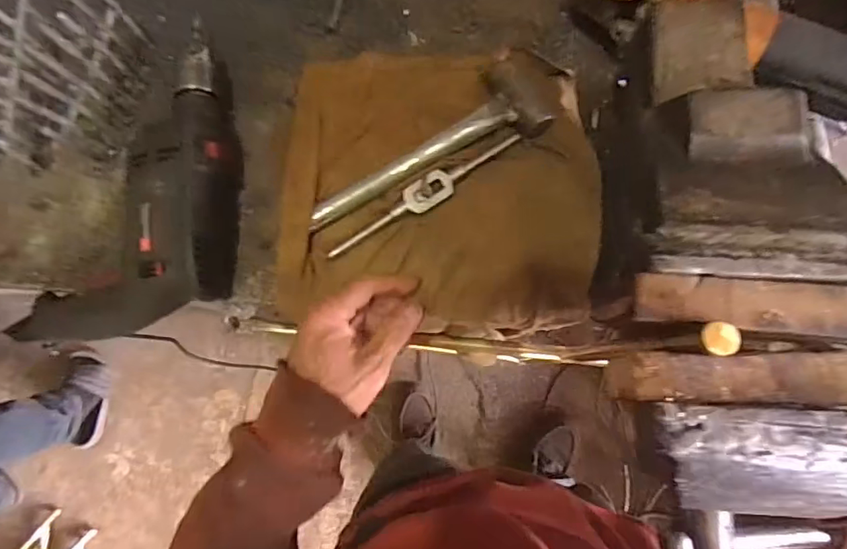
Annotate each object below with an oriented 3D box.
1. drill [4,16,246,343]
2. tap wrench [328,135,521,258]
[{"bbox_3d":[-0.275,-0.090,0.473,0.204,0.083,0.296,-2,81,4],"label":"drill"},{"bbox_3d":[0.001,-0.074,0.471,0.200,0.008,0.027,-31,80,-1],"label":"tap wrench"}]

